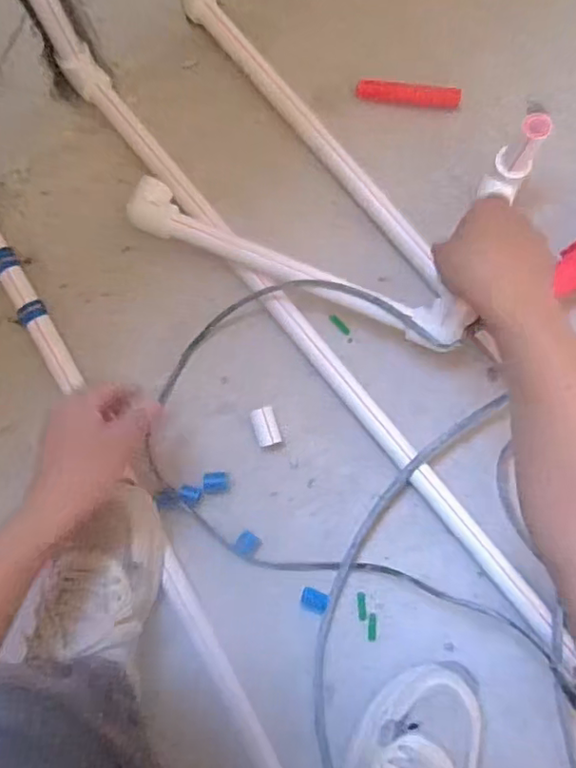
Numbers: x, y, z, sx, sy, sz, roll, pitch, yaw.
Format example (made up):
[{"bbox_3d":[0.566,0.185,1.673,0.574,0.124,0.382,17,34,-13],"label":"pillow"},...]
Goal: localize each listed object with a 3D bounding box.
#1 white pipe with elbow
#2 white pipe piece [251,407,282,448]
[{"bbox_3d":[0.008,-0.117,0.607,0.352,0.062,0.050,24,85,4],"label":"white pipe with elbow"},{"bbox_3d":[-0.022,0.045,0.612,0.024,0.024,0.040,-16,84,0],"label":"white pipe piece"}]

